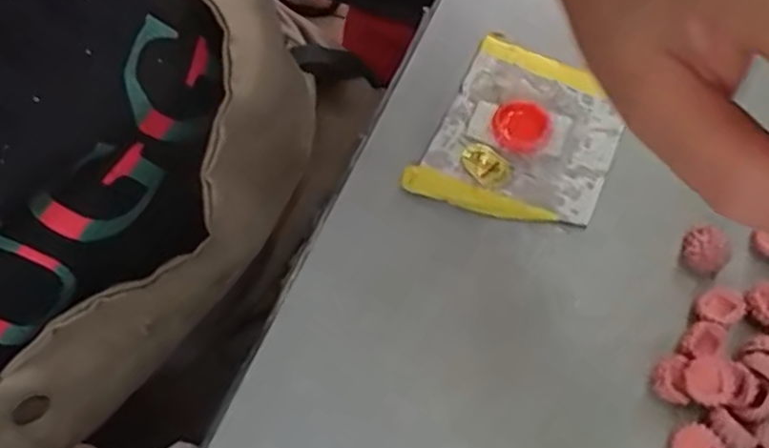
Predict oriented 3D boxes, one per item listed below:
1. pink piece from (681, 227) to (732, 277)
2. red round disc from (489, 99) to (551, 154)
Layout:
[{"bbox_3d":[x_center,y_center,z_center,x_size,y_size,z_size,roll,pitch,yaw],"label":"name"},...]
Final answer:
[{"bbox_3d":[0.152,0.012,0.312,0.016,0.012,0.021,-34,68,-16],"label":"pink piece"},{"bbox_3d":[0.072,-0.052,0.350,0.030,0.006,0.030,0,63,0],"label":"red round disc"}]

